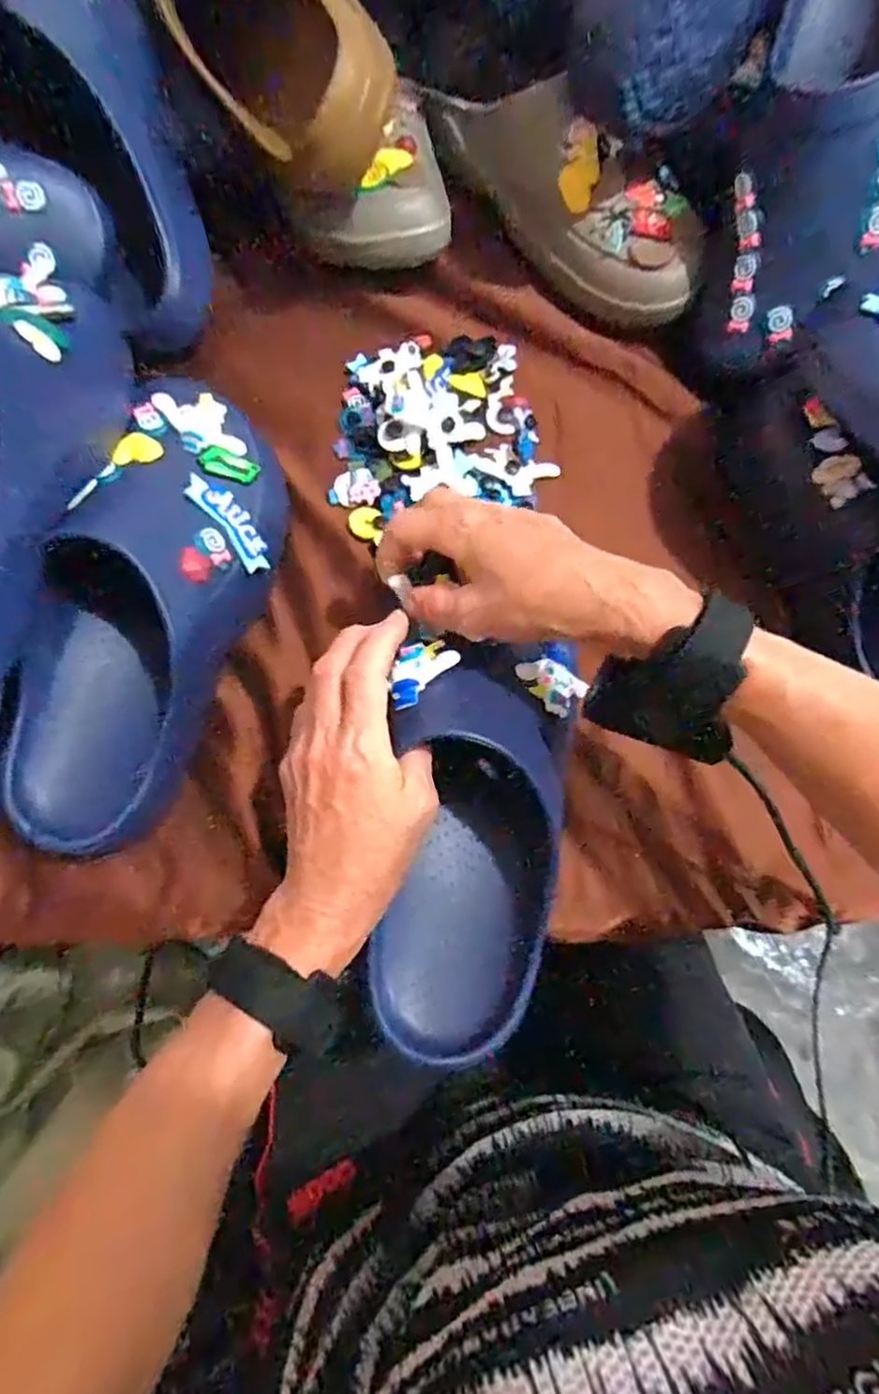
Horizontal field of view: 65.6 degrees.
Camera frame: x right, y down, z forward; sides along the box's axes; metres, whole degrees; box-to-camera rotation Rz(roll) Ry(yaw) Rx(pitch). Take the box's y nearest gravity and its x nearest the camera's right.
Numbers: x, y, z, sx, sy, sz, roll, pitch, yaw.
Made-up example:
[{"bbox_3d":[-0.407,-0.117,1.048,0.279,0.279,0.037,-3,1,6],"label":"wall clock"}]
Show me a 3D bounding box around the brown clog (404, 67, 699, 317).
[{"bbox_3d":[0.088,-0.369,0.496,0.248,0.086,0.088,38,76,9],"label":"brown clog"}]

